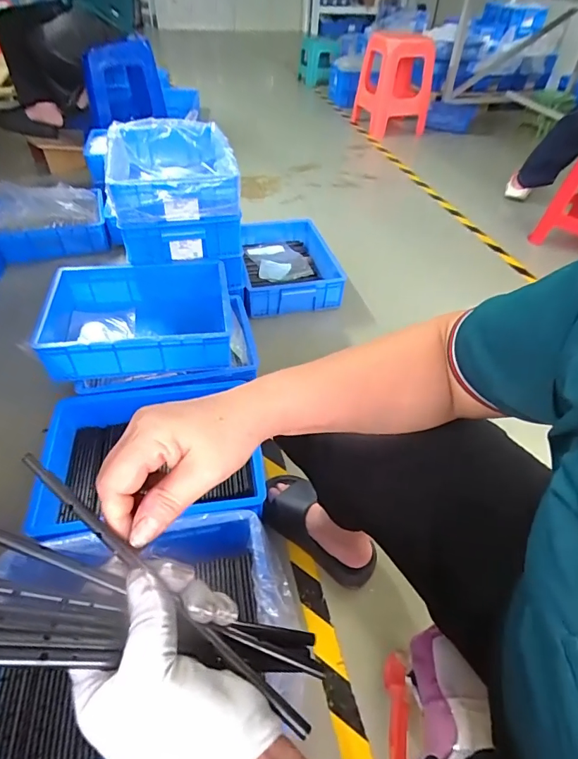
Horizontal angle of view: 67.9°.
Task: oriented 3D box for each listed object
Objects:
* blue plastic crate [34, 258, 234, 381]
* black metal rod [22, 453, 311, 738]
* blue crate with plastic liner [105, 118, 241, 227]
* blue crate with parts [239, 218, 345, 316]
[{"bbox_3d":[-0.361,-0.141,1.035,0.421,0.137,0.322,-5,46,-8],"label":"blue plastic crate"},{"bbox_3d":[-0.074,0.119,0.246,0.219,0.007,0.009,41,54,7],"label":"black metal rod"},{"bbox_3d":[-0.308,-0.556,1.130,0.291,0.105,0.423,-9,47,-12],"label":"blue crate with plastic liner"},{"bbox_3d":[-0.012,-0.388,1.387,0.299,0.104,0.424,-6,47,-9],"label":"blue crate with parts"}]

